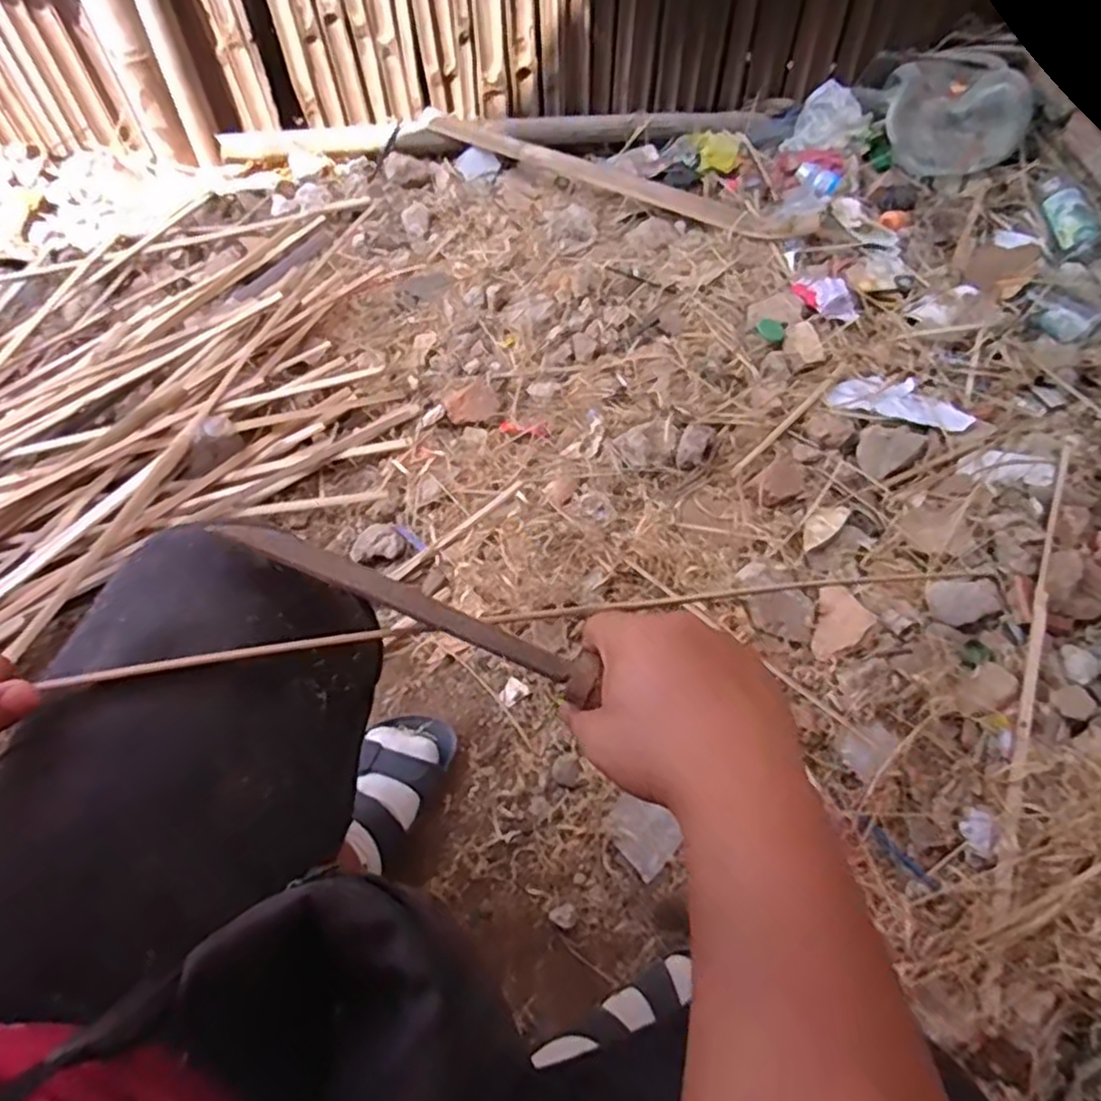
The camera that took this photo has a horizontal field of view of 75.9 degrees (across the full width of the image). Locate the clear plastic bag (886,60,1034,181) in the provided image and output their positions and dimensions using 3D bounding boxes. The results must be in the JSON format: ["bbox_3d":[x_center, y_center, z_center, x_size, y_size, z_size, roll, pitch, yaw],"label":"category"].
[{"bbox_3d":[0.702,-0.761,1.235,0.235,0.097,0.215,21,63,13],"label":"clear plastic bag"}]

